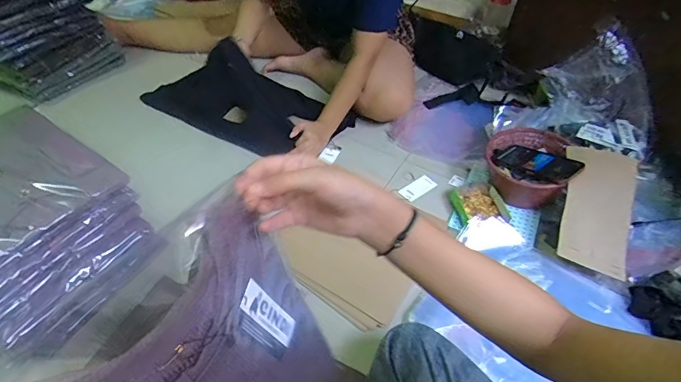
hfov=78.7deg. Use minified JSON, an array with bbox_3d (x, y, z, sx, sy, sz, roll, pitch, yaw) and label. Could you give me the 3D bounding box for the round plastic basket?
[{"bbox_3d":[0.398,-0.056,0.885,0.175,0.092,0.170,23,49,18],"label":"round plastic basket"}]

